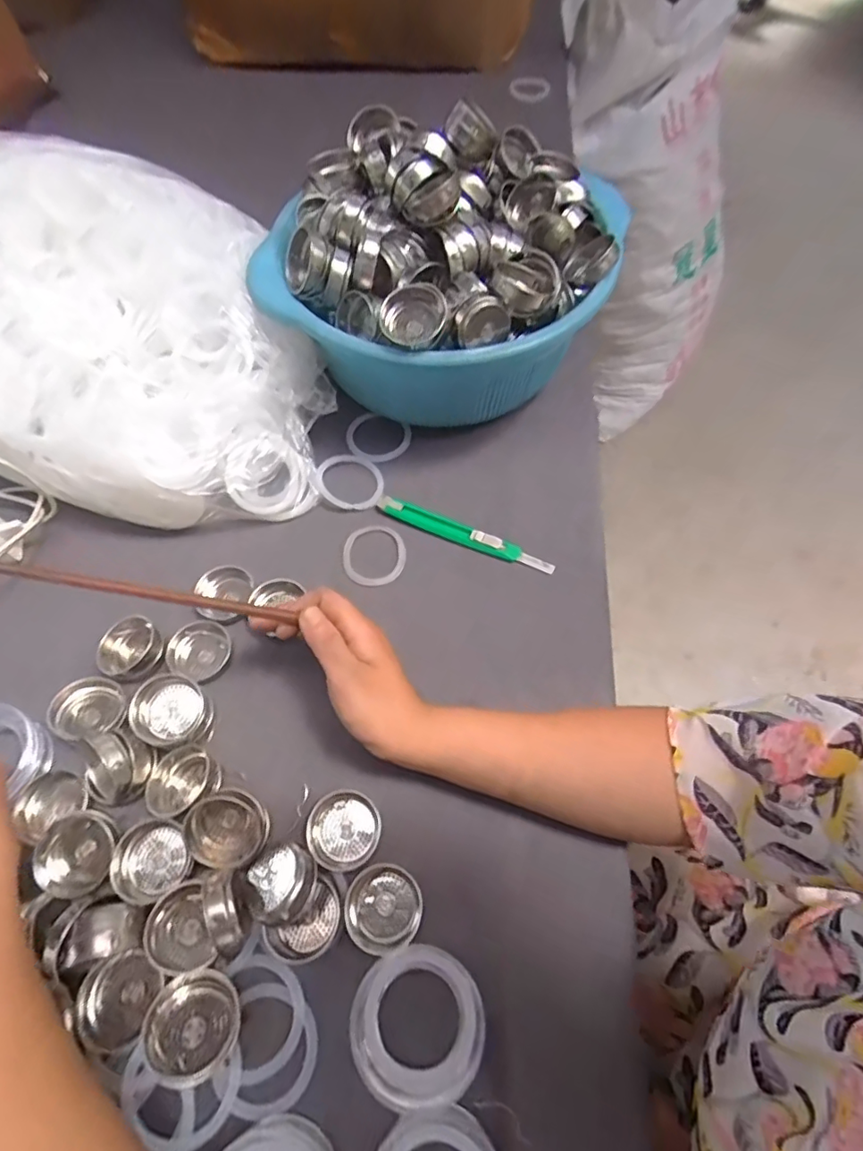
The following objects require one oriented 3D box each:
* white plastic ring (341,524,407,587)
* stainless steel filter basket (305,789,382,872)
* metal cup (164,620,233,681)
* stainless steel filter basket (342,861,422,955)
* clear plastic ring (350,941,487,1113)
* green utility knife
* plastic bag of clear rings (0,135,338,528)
[{"bbox_3d":[-0.045,-0.017,0.442,0.052,0.005,0.053,0,64,0],"label":"white plastic ring"},{"bbox_3d":[-0.055,0.162,0.348,0.044,0.015,0.043,0,64,0],"label":"stainless steel filter basket"},{"bbox_3d":[-0.169,0.054,0.400,0.039,0.014,0.041,0,64,0],"label":"metal cup"},{"bbox_3d":[-0.029,0.197,0.325,0.044,0.021,0.045,0,64,0],"label":"stainless steel filter basket"},{"bbox_3d":[-0.007,0.243,0.299,0.069,0.028,0.066,0,64,0],"label":"clear plastic ring"},{"bbox_3d":[0.026,-0.035,0.446,0.152,0.007,0.017,23,67,11],"label":"green utility knife"},{"bbox_3d":[-0.328,-0.200,0.446,0.481,0.161,0.248,9,65,5],"label":"plastic bag of clear rings"}]

